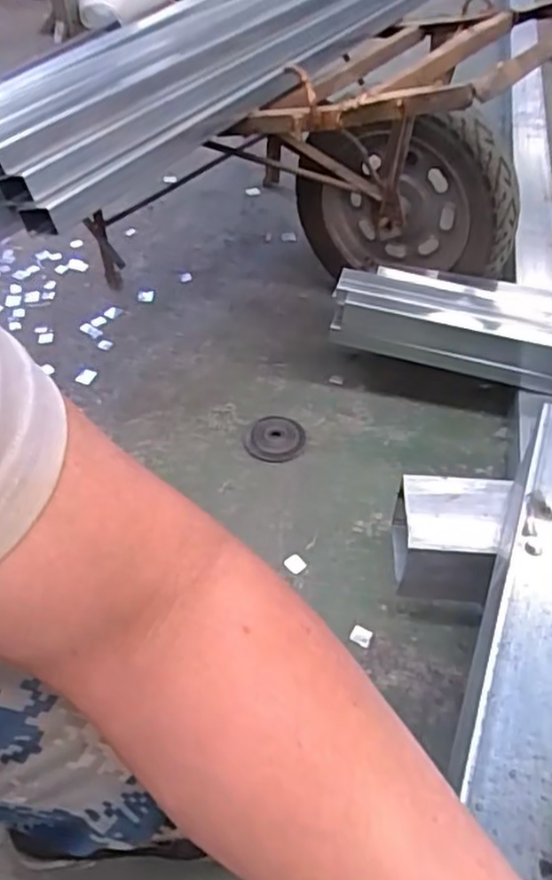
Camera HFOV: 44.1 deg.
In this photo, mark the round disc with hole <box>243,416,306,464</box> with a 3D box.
[{"bbox_3d":[-0.002,-0.002,1.034,0.091,0.009,0.091,-1,50,1],"label":"round disc with hole"}]

